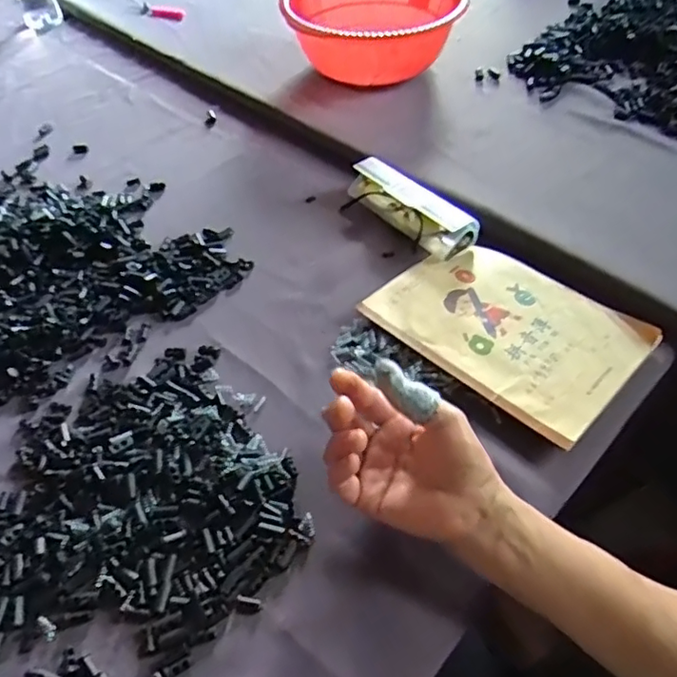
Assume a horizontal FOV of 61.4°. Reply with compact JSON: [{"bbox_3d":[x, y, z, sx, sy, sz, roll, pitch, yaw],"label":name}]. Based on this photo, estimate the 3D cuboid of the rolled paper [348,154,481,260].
[{"bbox_3d":[0.069,-0.137,0.574,0.041,0.031,0.152,-33,55,-22],"label":"rolled paper"}]

